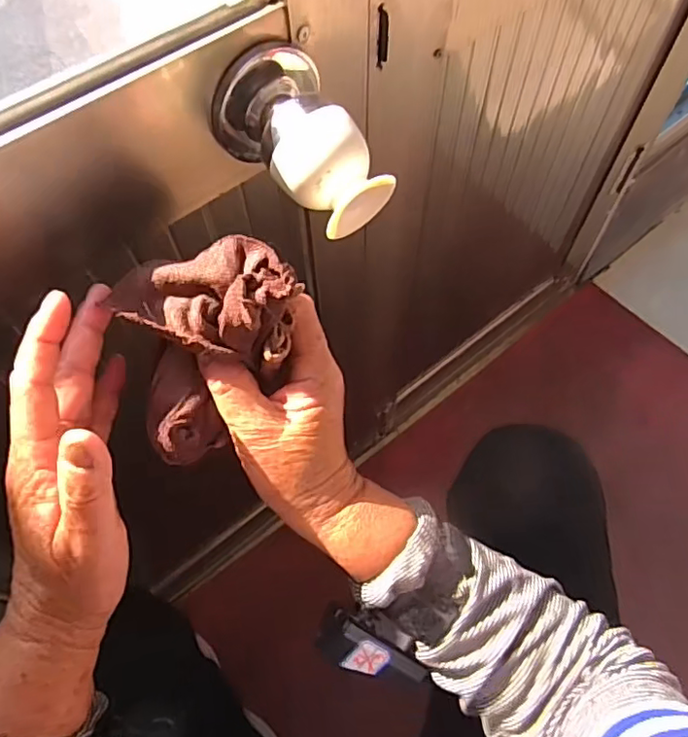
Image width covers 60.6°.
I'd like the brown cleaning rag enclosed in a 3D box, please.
[{"bbox_3d":[-0.068,-0.012,0.323,0.094,0.069,0.085,-17,64,-8],"label":"brown cleaning rag"}]

